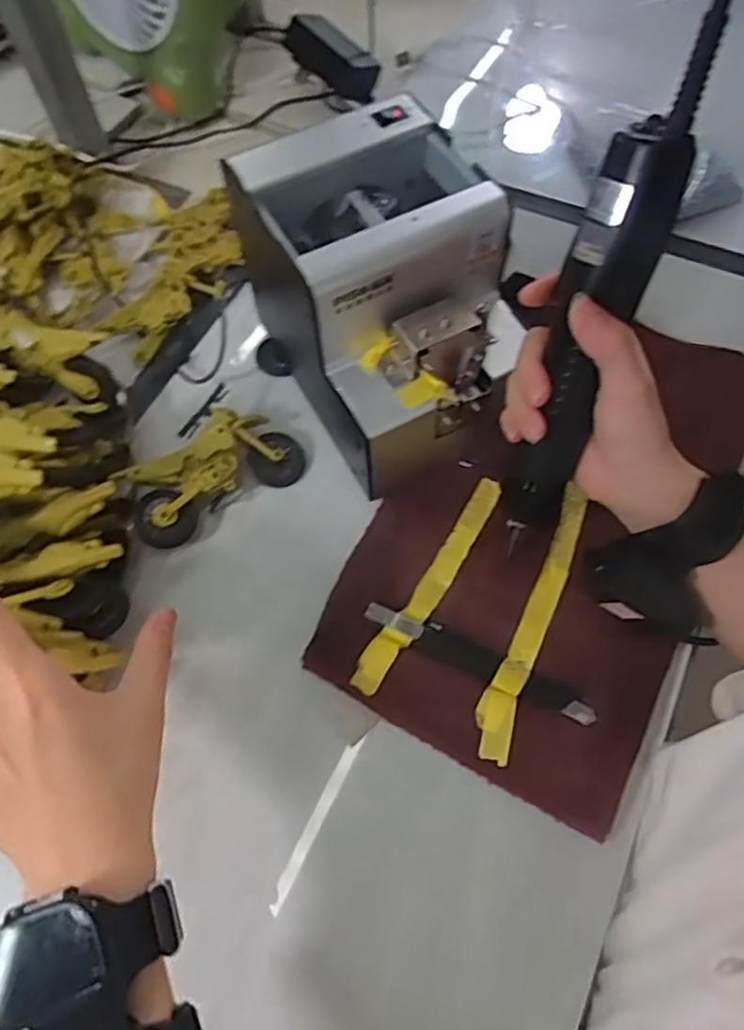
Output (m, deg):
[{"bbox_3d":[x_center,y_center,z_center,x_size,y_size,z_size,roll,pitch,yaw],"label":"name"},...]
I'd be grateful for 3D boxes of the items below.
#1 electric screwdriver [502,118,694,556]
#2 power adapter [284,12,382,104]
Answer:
[{"bbox_3d":[0.106,-0.081,0.337,0.038,0.202,0.043,16,26,9],"label":"electric screwdriver"},{"bbox_3d":[-0.038,-0.438,0.632,0.092,0.029,0.041,32,68,-8],"label":"power adapter"}]

